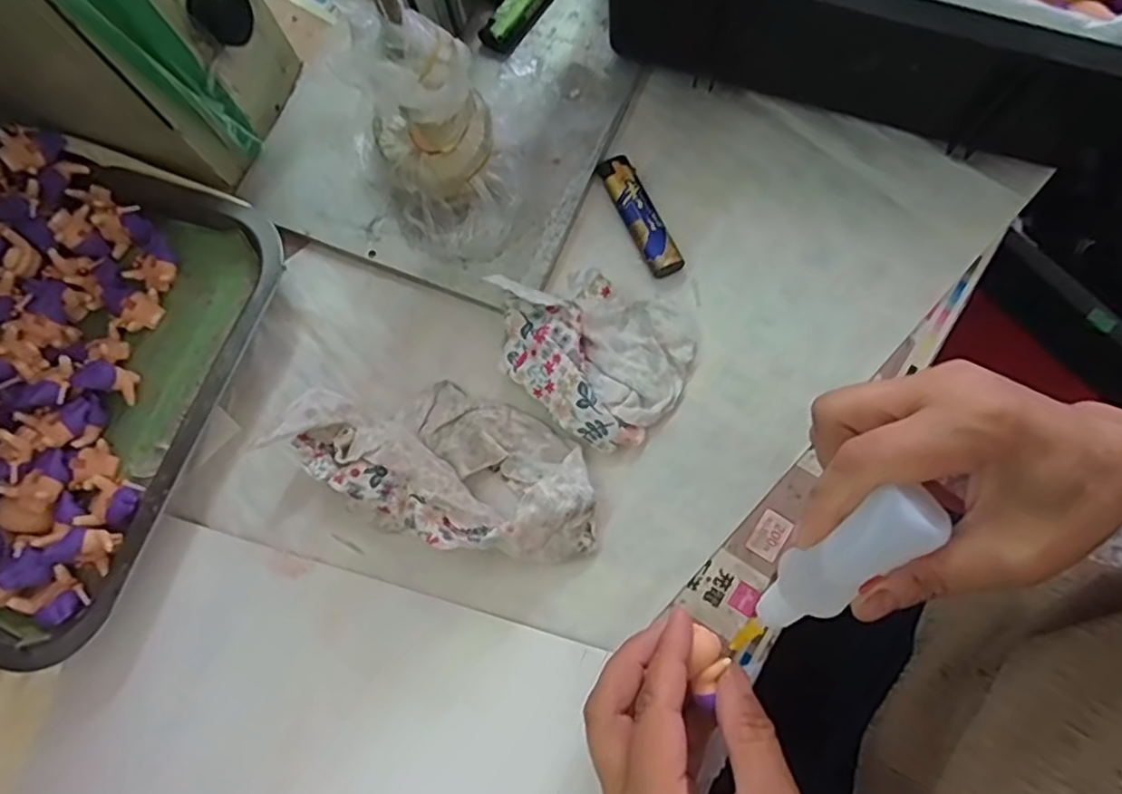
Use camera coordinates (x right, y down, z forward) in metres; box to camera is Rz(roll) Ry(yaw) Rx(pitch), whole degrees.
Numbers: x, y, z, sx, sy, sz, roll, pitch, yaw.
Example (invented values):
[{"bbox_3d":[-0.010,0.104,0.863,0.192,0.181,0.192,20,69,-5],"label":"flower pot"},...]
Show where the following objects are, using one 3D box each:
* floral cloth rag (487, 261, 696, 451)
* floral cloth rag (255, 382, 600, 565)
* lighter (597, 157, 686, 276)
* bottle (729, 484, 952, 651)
[{"bbox_3d":[0.014,-0.028,0.354,0.108,0.027,0.085,33,79,9],"label":"floral cloth rag"},{"bbox_3d":[-0.060,0.033,0.335,0.166,0.036,0.082,15,77,6],"label":"floral cloth rag"},{"bbox_3d":[0.046,-0.108,0.381,0.023,0.011,0.082,-25,76,-5],"label":"lighter"},{"bbox_3d":[0.104,0.068,0.259,0.025,0.032,0.098,46,125,12],"label":"bottle"}]

